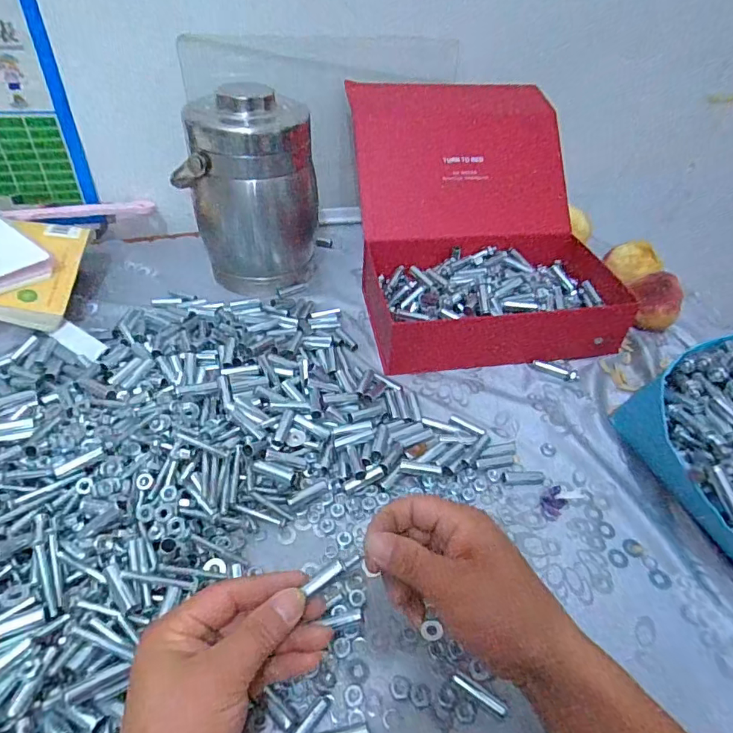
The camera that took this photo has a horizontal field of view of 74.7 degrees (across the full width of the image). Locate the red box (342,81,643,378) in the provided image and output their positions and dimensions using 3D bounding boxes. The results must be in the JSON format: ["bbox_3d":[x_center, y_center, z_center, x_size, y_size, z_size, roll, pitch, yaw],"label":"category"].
[{"bbox_3d":[0.149,-0.191,0.637,0.302,0.193,0.346,-4,44,-8],"label":"red box"}]

